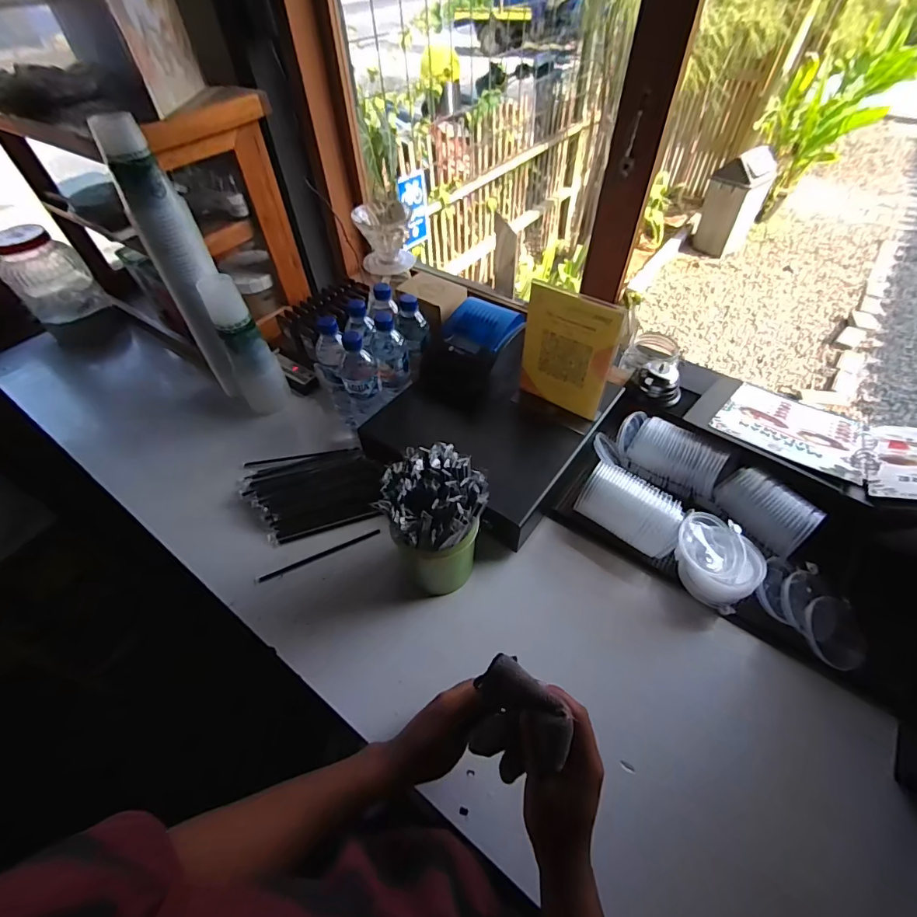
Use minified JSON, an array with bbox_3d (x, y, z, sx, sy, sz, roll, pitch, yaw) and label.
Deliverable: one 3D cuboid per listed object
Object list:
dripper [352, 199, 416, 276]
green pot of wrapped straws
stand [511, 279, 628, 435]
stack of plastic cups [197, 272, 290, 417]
[{"bbox_3d":[-0.143,-0.440,0.862,0.099,0.108,0.091,-1,51,1],"label":"dripper"},{"bbox_3d":[-0.028,0.092,0.596,0.122,0.184,0.116,-38,59,-25],"label":"green pot of wrapped straws"},{"bbox_3d":[0.167,-0.154,0.693,0.146,0.212,0.041,34,59,25],"label":"stand"},{"bbox_3d":[-0.400,-0.205,0.829,0.083,0.264,0.071,-25,55,-17],"label":"stack of plastic cups"}]

